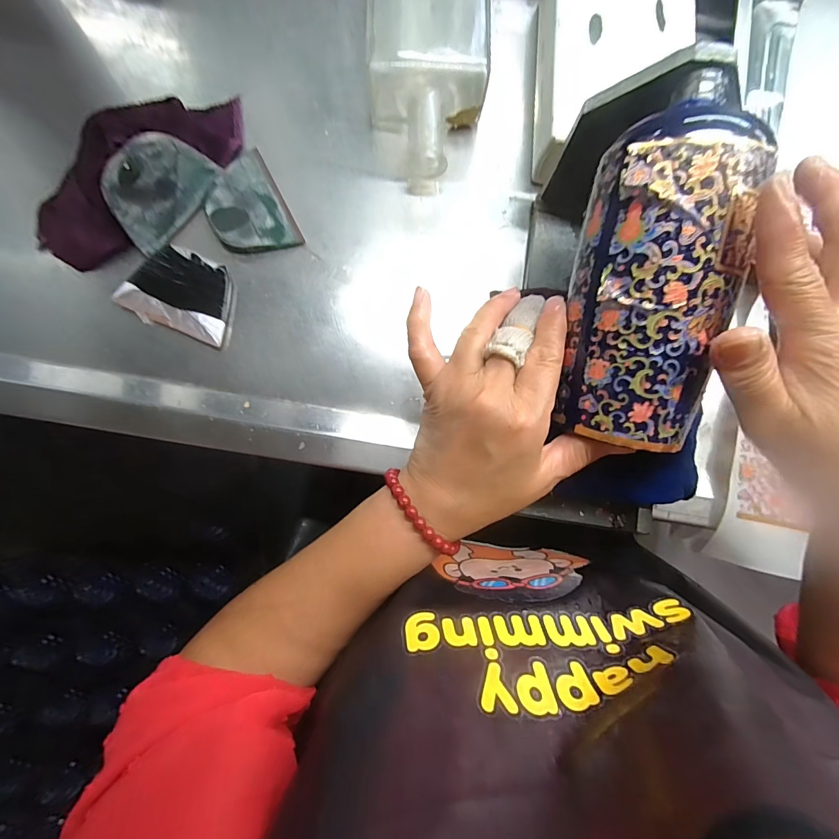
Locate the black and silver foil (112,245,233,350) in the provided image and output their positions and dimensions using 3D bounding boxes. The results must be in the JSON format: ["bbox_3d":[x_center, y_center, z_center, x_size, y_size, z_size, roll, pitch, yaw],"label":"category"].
[{"bbox_3d":[-0.182,-0.097,0.305,0.082,0.010,0.061,21,88,-2],"label":"black and silver foil"}]

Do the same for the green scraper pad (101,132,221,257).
[{"bbox_3d":[-0.198,-0.174,0.298,0.055,0.004,0.083,41,89,-28],"label":"green scraper pad"}]

